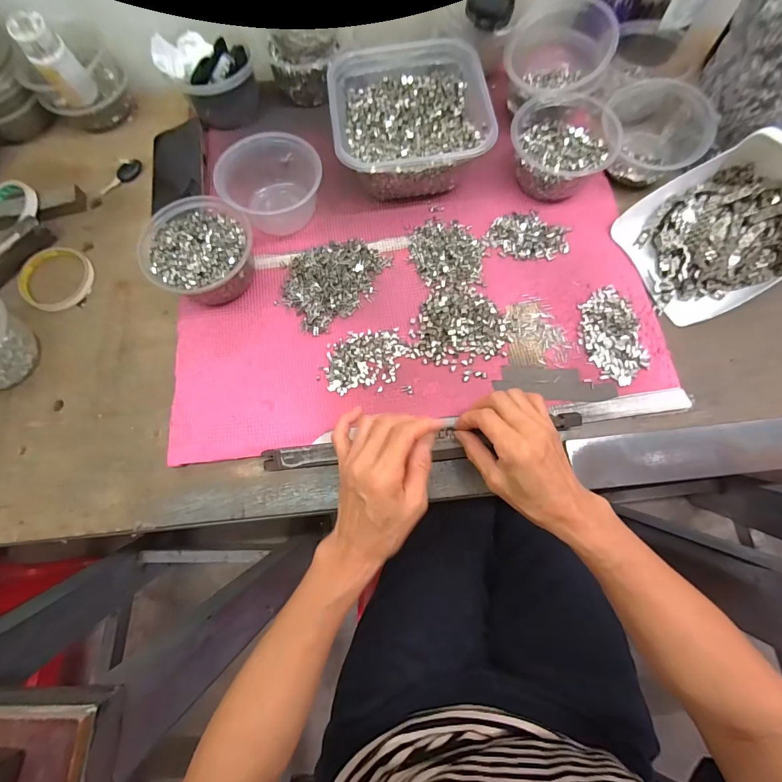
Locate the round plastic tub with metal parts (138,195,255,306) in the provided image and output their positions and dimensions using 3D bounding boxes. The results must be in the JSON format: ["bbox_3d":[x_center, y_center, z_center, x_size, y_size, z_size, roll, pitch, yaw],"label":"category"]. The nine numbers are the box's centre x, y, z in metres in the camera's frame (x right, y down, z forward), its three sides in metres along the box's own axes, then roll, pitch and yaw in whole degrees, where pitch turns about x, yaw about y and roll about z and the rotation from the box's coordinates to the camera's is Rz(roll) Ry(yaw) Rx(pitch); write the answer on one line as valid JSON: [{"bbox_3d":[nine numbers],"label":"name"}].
[{"bbox_3d":[-0.206,-0.147,0.430,0.112,0.067,0.109,-1,73,2],"label":"round plastic tub with metal parts"}]

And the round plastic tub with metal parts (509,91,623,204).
[{"bbox_3d":[0.197,-0.285,0.450,0.113,0.059,0.115,-1,73,2],"label":"round plastic tub with metal parts"}]

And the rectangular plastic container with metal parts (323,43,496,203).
[{"bbox_3d":[0.020,-0.321,0.464,0.166,0.084,0.178,-5,73,0],"label":"rectangular plastic container with metal parts"}]

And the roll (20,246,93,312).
[{"bbox_3d":[-0.404,-0.138,0.467,0.079,0.019,0.083,-1,73,2],"label":"roll"}]

